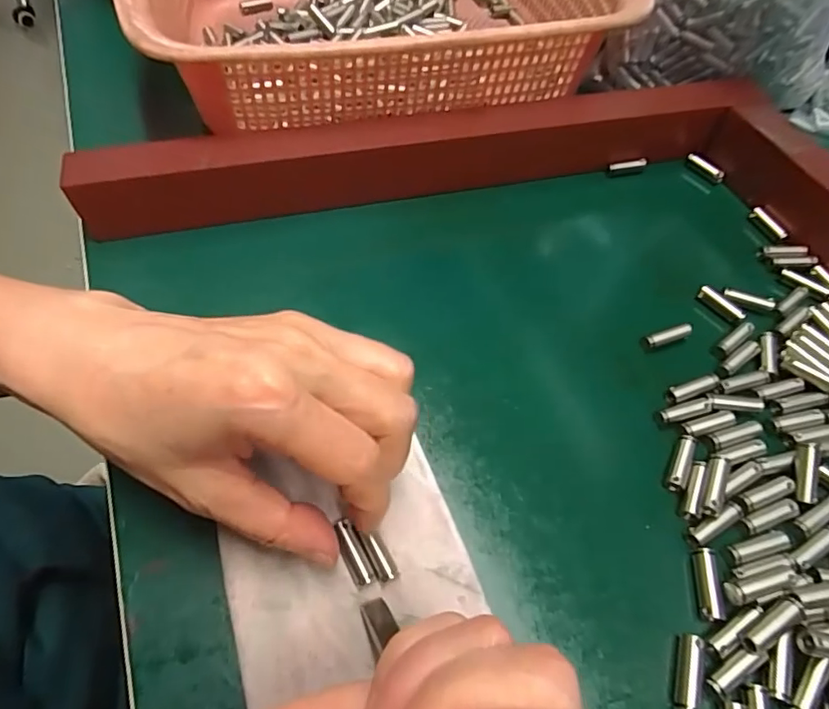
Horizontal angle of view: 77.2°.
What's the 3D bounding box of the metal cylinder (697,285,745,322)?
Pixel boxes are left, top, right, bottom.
[{"bbox_3d":[0.159,-0.026,0.269,0.006,0.006,0.024,-35,66,-20],"label":"metal cylinder"}]

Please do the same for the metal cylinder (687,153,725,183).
[{"bbox_3d":[0.183,-0.118,0.327,0.008,0.008,0.026,-40,67,-22],"label":"metal cylinder"}]

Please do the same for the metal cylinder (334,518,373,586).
[{"bbox_3d":[-0.023,0.074,0.193,0.007,0.005,0.024,-25,72,-15],"label":"metal cylinder"}]

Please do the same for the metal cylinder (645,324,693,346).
[{"bbox_3d":[0.126,-0.009,0.256,0.025,0.005,0.005,-17,61,-11],"label":"metal cylinder"}]

